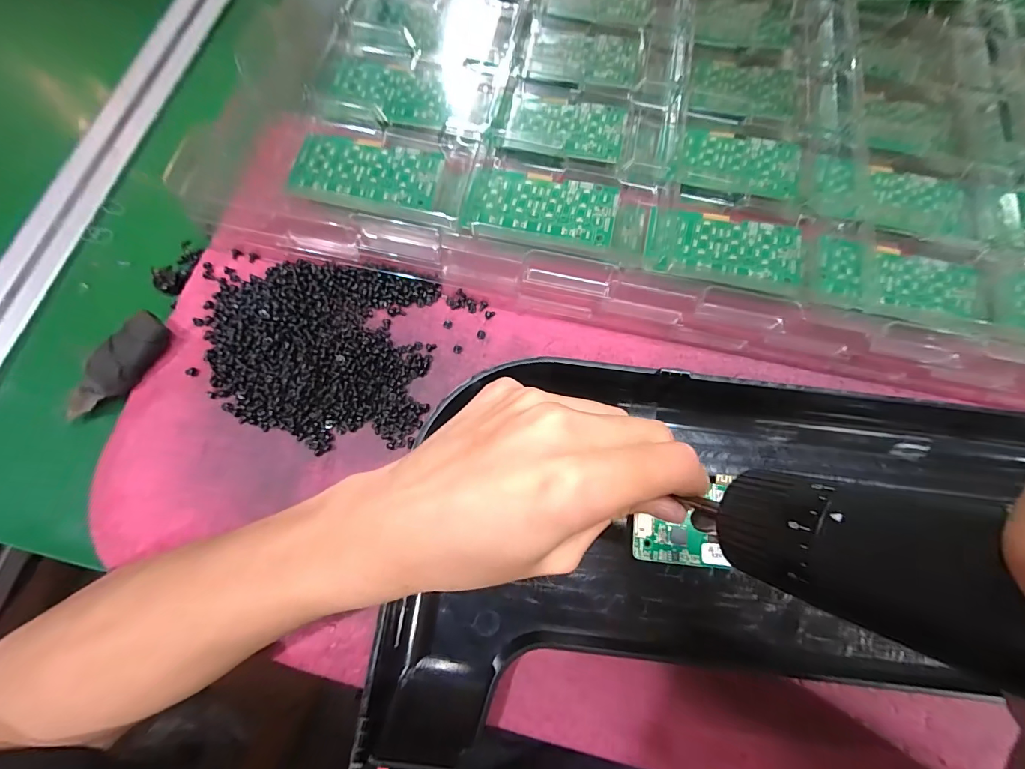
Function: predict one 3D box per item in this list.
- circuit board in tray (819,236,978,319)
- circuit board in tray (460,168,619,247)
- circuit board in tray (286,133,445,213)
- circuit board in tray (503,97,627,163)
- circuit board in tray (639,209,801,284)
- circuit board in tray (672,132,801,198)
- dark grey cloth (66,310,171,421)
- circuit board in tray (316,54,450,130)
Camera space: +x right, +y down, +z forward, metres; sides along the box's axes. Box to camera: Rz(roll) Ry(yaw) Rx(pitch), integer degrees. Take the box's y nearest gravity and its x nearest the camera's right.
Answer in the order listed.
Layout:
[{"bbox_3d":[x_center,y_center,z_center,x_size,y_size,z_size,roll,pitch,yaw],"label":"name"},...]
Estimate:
[{"bbox_3d":[0.241,-0.068,0.275,0.093,0.006,0.043,8,76,1],"label":"circuit board in tray"},{"bbox_3d":[0.018,-0.114,0.279,0.093,0.006,0.043,10,76,1],"label":"circuit board in tray"},{"bbox_3d":[-0.094,-0.137,0.282,0.092,0.005,0.045,12,76,2],"label":"circuit board in tray"},{"bbox_3d":[0.037,-0.175,0.298,0.077,0.004,0.048,10,76,1],"label":"circuit board in tray"},{"bbox_3d":[0.133,-0.088,0.276,0.096,0.006,0.042,7,76,1],"label":"circuit board in tray"},{"bbox_3d":[0.153,-0.150,0.298,0.079,0.007,0.047,12,76,2],"label":"circuit board in tray"},{"bbox_3d":[-0.230,-0.009,0.252,0.024,0.014,0.069,42,79,9],"label":"dark grey cloth"},{"bbox_3d":[-0.086,-0.203,0.303,0.088,0.004,0.050,11,76,1],"label":"circuit board in tray"}]

